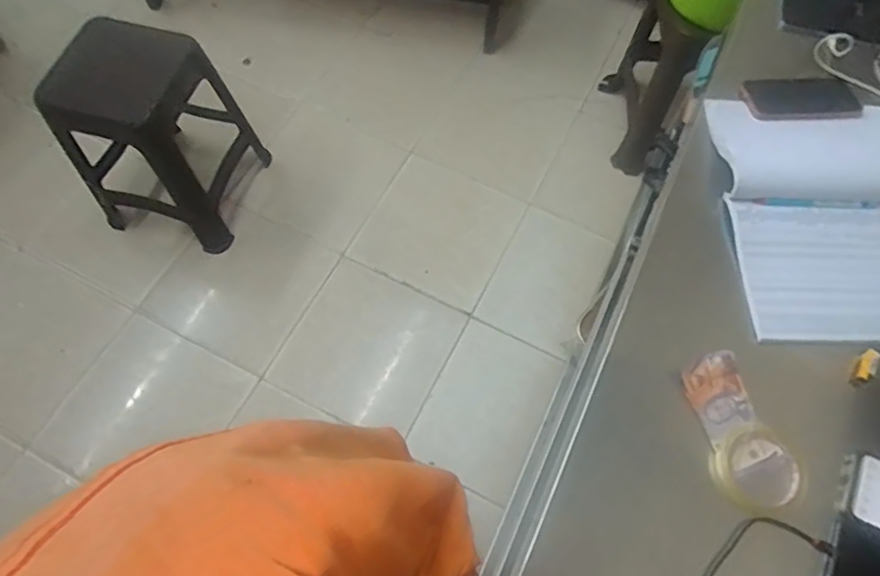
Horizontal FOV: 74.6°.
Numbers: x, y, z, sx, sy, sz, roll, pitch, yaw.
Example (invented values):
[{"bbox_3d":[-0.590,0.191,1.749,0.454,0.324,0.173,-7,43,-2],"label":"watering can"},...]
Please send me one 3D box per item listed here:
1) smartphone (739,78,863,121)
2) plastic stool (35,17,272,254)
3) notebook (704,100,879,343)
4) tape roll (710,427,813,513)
[{"bbox_3d":[0.529,-0.278,0.846,0.172,0.013,0.074,-4,66,-3],"label":"smartphone"},{"bbox_3d":[-0.670,-0.355,1.359,0.342,0.483,0.320,11,66,4],"label":"plastic stool"},{"bbox_3d":[0.527,-0.100,0.764,0.303,0.036,0.353,2,65,-1],"label":"notebook"},{"bbox_3d":[0.354,0.201,0.636,0.097,0.011,0.092,0,66,-1],"label":"tape roll"}]

